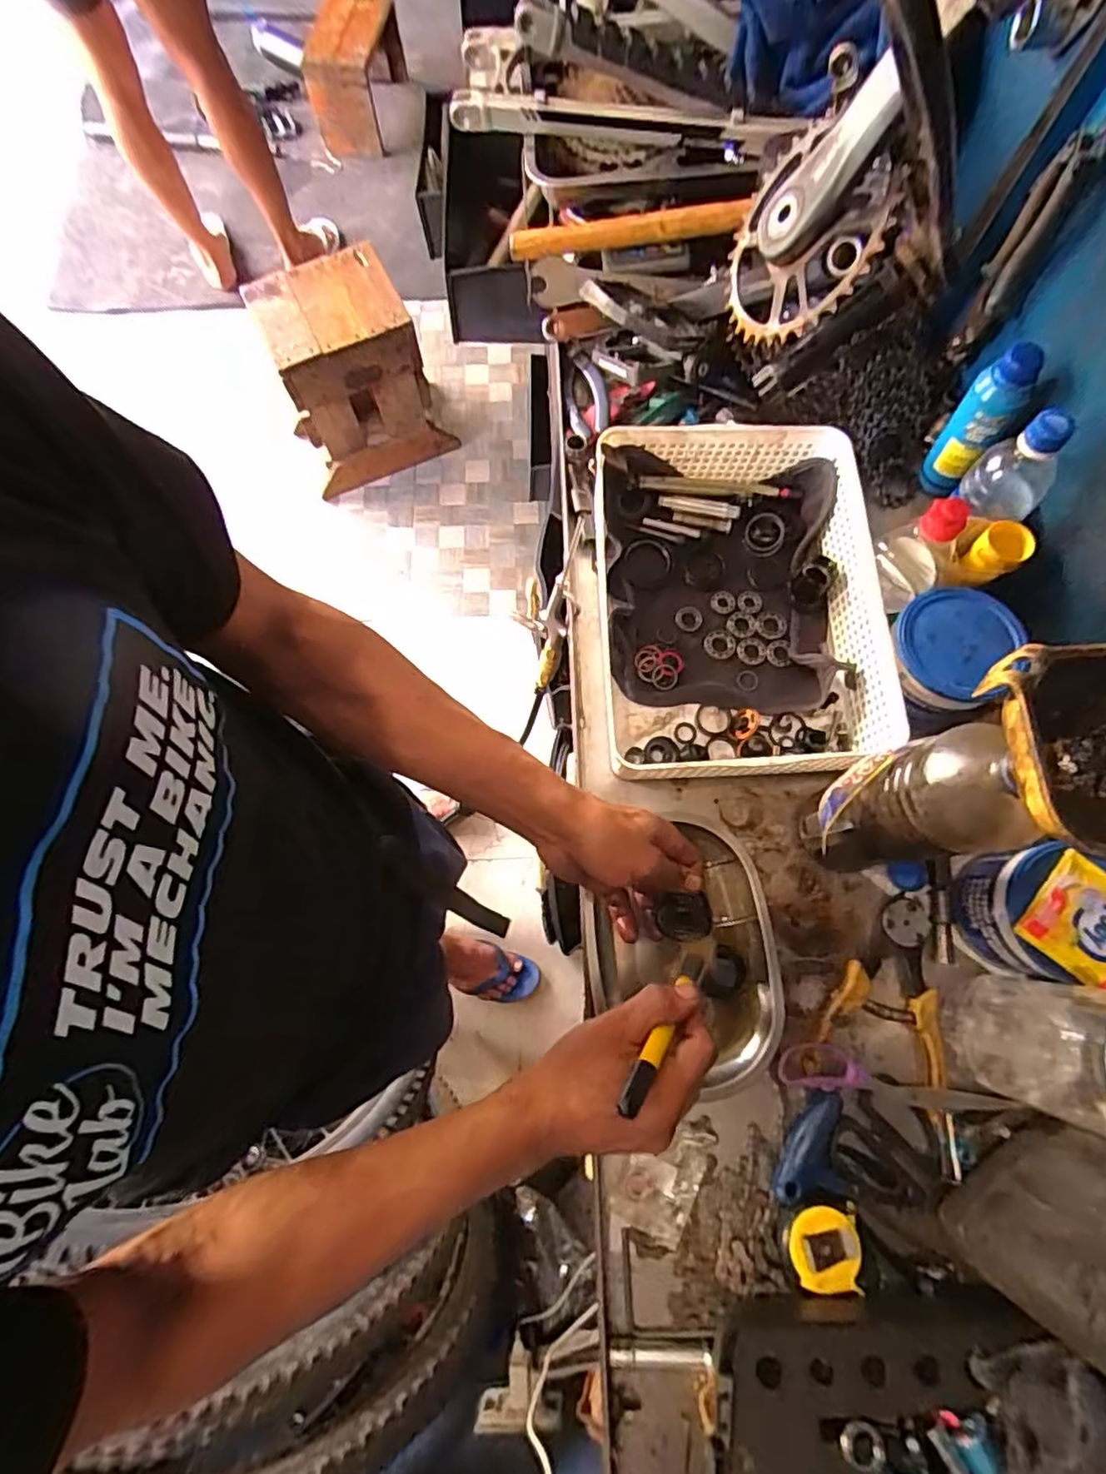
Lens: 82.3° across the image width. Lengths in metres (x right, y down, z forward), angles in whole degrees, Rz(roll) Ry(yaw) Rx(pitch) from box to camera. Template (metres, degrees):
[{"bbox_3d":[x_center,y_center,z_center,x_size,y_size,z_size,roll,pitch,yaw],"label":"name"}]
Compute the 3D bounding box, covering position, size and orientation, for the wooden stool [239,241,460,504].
[{"bbox_3d":[-0.477,-0.860,1.536,0.349,0.418,0.247,-24,75,-6],"label":"wooden stool"}]

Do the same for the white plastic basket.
[{"bbox_3d":[0.172,-0.123,0.597,0.253,0.080,0.326,-4,74,0],"label":"white plastic basket"}]

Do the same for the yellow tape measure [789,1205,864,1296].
[{"bbox_3d":[0.204,0.384,0.480,0.052,0.030,0.052,-1,74,1],"label":"yellow tape measure"}]

